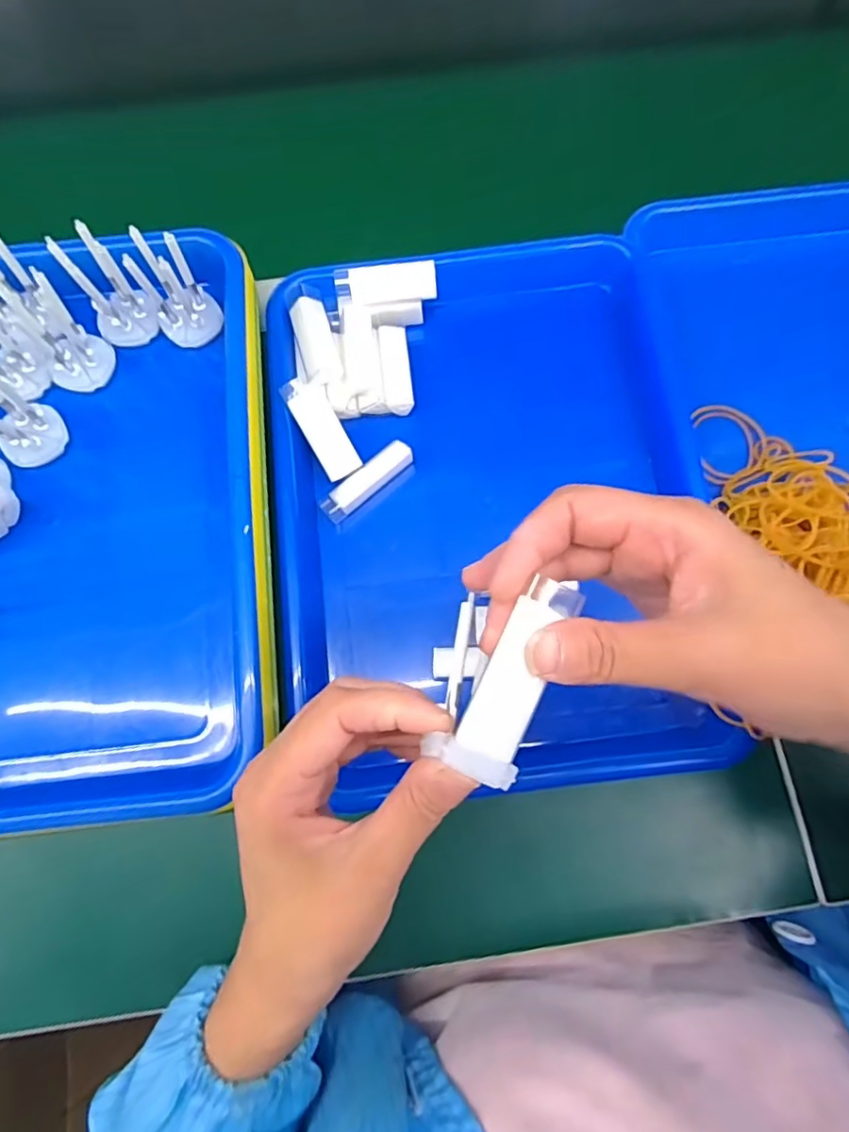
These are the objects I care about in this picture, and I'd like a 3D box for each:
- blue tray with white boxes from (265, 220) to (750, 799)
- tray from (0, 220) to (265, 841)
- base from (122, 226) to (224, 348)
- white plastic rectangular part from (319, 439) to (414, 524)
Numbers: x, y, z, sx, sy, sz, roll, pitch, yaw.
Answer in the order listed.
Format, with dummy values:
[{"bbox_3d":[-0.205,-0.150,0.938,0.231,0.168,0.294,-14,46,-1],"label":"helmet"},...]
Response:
[{"bbox_3d":[0.036,-0.041,0.367,0.245,0.046,0.322,-7,75,-1],"label":"blue tray with white boxes"},{"bbox_3d":[-0.211,-0.030,0.315,0.245,0.064,0.321,-5,75,-1],"label":"tray"},{"bbox_3d":[-0.145,-0.160,0.342,0.034,0.052,0.039,-32,77,-8],"label":"base"},{"bbox_3d":[-0.036,-0.052,0.364,0.064,0.012,0.017,-38,78,-9],"label":"white plastic rectangular part"}]

